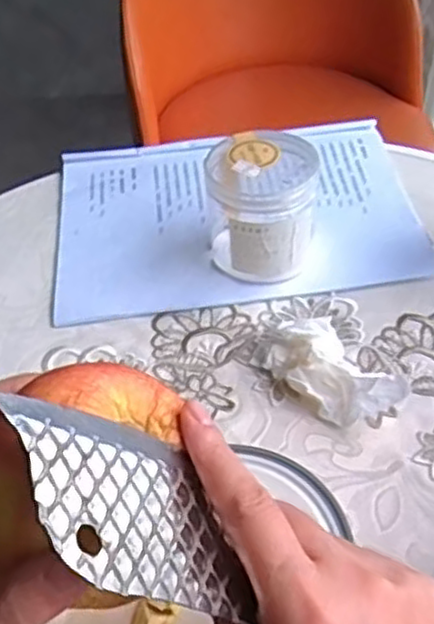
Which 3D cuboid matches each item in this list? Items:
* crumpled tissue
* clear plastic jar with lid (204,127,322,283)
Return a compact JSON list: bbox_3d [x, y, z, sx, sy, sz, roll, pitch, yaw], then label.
[{"bbox_3d":[0.076,0.032,0.461,0.055,0.032,0.103,-36,55,-26],"label":"crumpled tissue"},{"bbox_3d":[0.033,-0.075,0.528,0.078,0.092,0.076,-2,47,2],"label":"clear plastic jar with lid"}]

